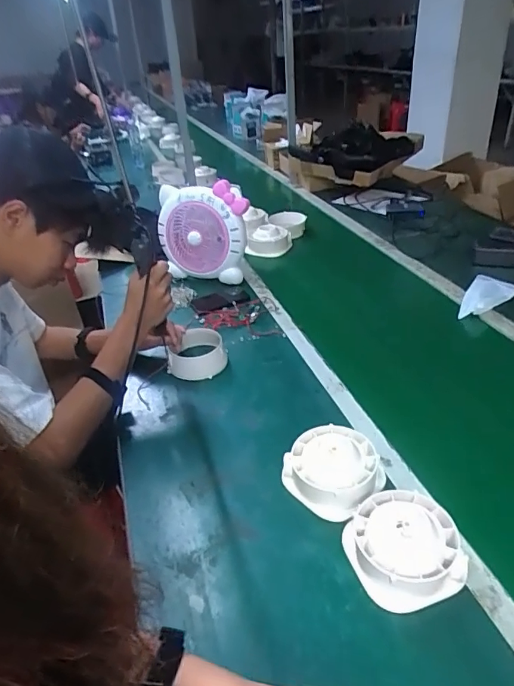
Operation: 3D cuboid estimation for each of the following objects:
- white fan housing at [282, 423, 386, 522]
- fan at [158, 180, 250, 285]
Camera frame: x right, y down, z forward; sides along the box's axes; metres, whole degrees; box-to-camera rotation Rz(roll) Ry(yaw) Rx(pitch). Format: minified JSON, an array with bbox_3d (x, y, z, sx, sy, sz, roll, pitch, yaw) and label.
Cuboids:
[{"bbox_3d":[0.117,0.191,0.721,0.140,0.063,0.129,-3,35,2],"label":"white fan housing"},{"bbox_3d":[-0.155,-0.297,1.294,0.263,0.250,0.079,14,37,24],"label":"fan"}]

